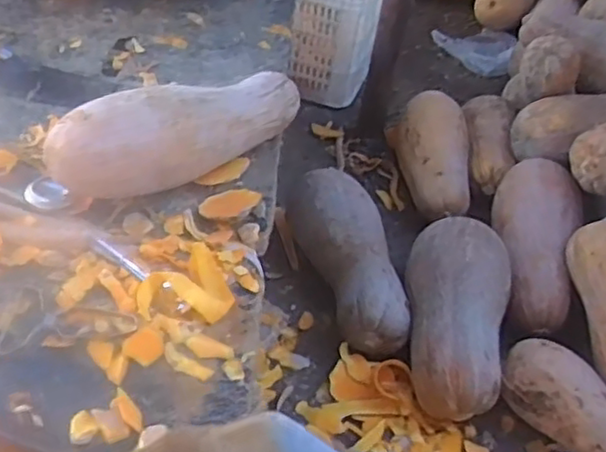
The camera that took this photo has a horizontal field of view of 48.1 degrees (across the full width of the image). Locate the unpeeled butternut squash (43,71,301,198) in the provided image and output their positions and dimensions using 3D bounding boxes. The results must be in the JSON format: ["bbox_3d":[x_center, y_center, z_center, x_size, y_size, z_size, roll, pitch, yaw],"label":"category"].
[{"bbox_3d":[-0.141,-0.116,0.871,0.352,0.132,0.106,-28,53,-31],"label":"unpeeled butternut squash"}]

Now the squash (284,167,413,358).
[{"bbox_3d":[0.088,0.053,1.173,0.131,0.116,0.363,-11,46,-18],"label":"squash"}]

